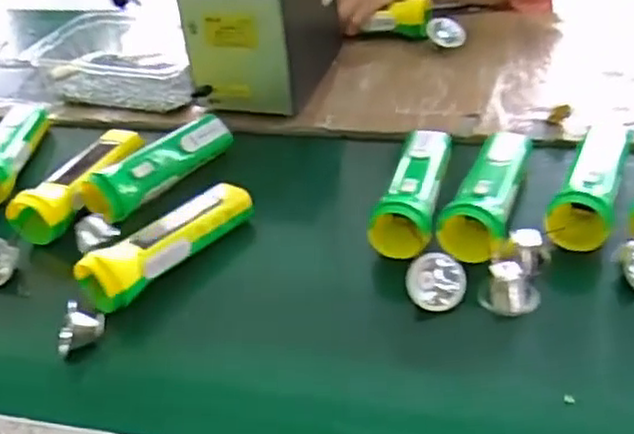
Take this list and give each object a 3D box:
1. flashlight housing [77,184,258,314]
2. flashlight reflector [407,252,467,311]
[{"bbox_3d":[-0.128,0.019,0.614,0.042,0.042,0.167,26,48,34],"label":"flashlight housing"},{"bbox_3d":[0.093,0.051,0.560,0.044,0.044,0.024,-3,-4,4],"label":"flashlight reflector"}]

